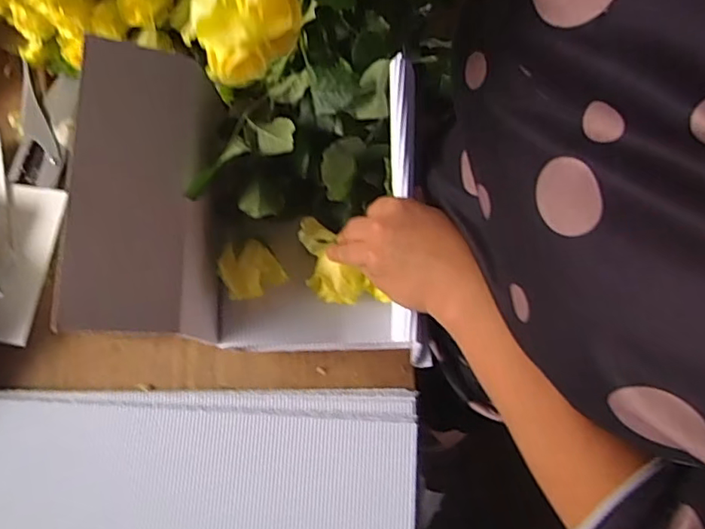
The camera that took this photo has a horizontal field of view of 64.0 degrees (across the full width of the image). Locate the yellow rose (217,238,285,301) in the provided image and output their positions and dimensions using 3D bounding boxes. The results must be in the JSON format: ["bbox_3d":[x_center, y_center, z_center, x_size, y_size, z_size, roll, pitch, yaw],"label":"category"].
[{"bbox_3d":[-0.079,0.004,0.442,0.045,0.031,0.038,-24,77,-5],"label":"yellow rose"}]

